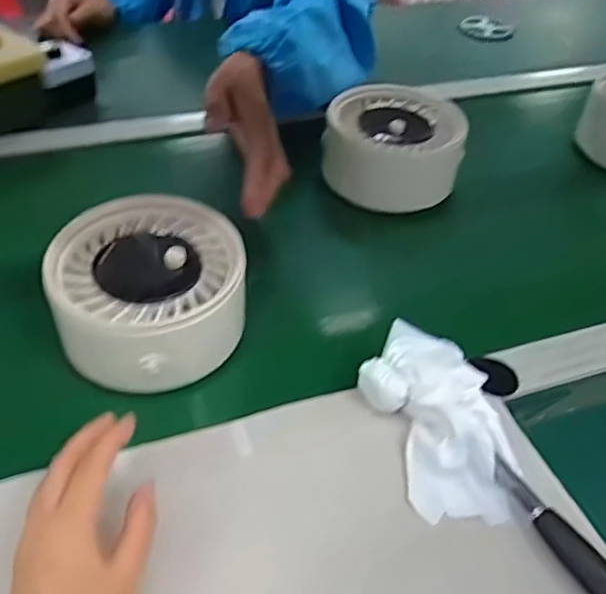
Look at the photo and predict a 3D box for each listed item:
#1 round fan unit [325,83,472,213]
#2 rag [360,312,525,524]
[{"bbox_3d":[0.095,-0.157,0.645,0.135,0.072,0.118,16,45,11],"label":"round fan unit"},{"bbox_3d":[0.093,0.079,0.424,0.080,0.047,0.129,-12,46,-16],"label":"rag"}]

